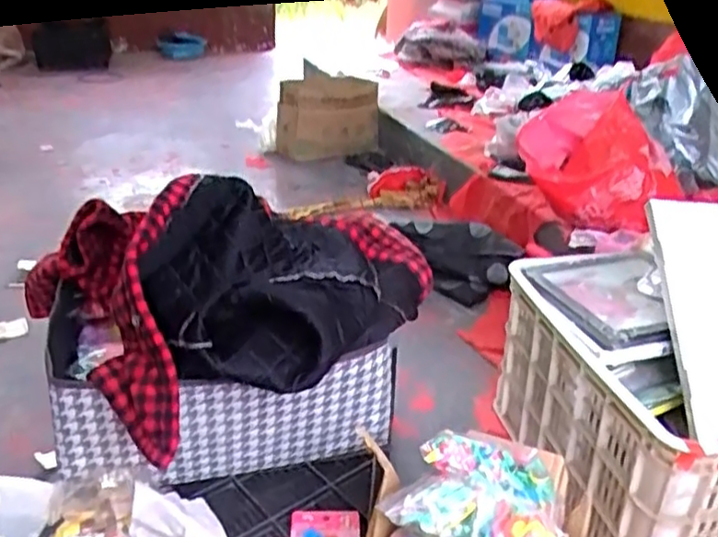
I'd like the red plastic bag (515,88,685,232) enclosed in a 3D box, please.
[{"bbox_3d":[0.523,-0.231,1.531,0.323,0.255,0.251,7,27,10],"label":"red plastic bag"}]

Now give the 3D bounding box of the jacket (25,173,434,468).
[{"bbox_3d":[-0.083,0.013,0.788,0.210,0.201,0.393,19,31,30],"label":"jacket"}]

